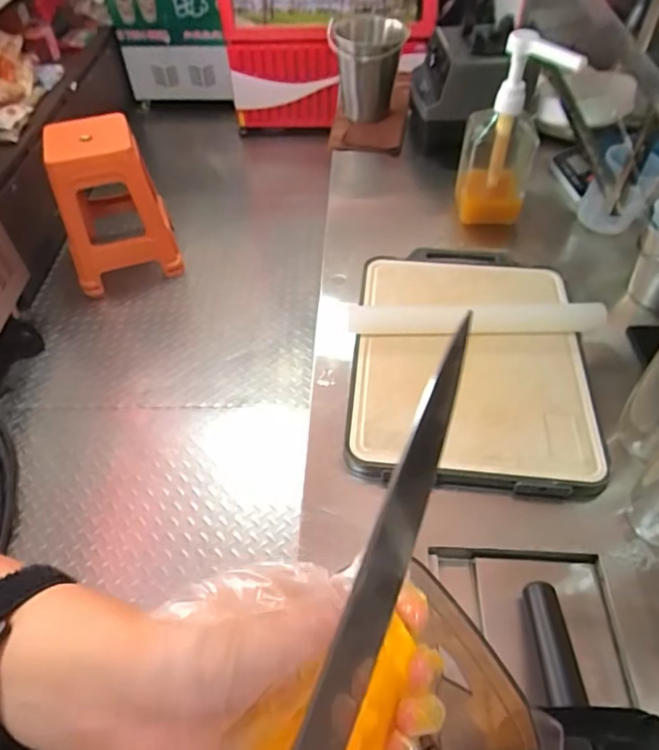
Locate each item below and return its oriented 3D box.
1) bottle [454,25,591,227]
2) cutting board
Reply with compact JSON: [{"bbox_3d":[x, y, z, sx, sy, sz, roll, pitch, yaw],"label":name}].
[{"bbox_3d":[0.275,-0.371,0.836,0.129,0.275,0.083,11,52,12],"label":"bottle"},{"bbox_3d":[0.187,-0.034,0.730,0.298,0.030,0.401,4,51,6],"label":"cutting board"}]

